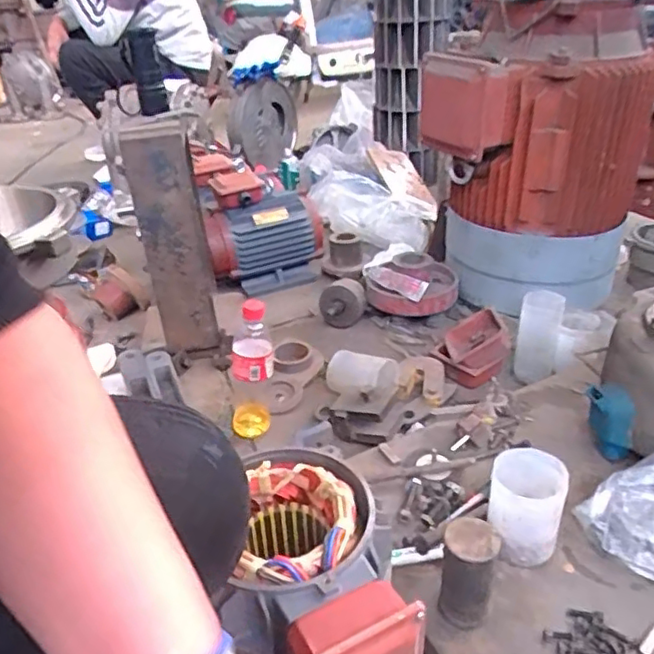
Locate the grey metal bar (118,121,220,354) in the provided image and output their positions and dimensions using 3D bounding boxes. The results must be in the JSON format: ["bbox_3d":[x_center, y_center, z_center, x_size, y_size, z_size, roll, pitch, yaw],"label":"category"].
[{"bbox_3d":[-0.264,-0.139,1.080,0.112,0.402,0.088,-12,32,-12],"label":"grey metal bar"}]

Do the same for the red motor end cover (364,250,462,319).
[{"bbox_3d":[0.172,-0.090,1.257,0.171,0.088,0.148,18,38,32],"label":"red motor end cover"}]

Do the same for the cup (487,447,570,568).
[{"bbox_3d":[0.217,0.197,0.672,0.077,0.104,0.082,-3,31,2],"label":"cup"}]

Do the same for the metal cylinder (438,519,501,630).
[{"bbox_3d":[0.138,0.241,0.599,0.048,0.105,0.055,7,33,17],"label":"metal cylinder"}]

